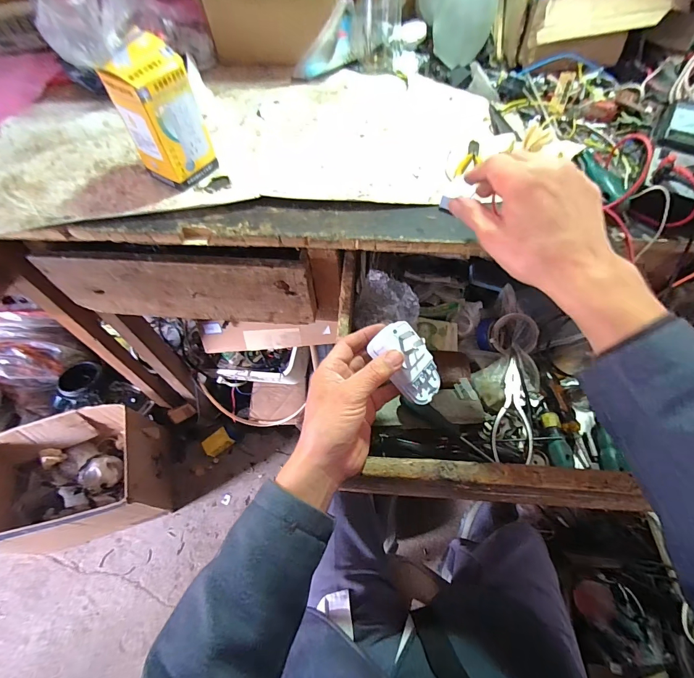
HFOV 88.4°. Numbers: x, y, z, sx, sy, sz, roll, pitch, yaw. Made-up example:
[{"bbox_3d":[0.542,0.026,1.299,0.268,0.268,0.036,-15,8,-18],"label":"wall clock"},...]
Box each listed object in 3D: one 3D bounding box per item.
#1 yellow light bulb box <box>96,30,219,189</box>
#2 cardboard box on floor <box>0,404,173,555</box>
[{"bbox_3d":[-0.215,-0.255,0.416,0.065,0.133,0.071,28,62,16],"label":"yellow light bulb box"},{"bbox_3d":[-0.710,0.368,0.936,0.413,0.245,0.291,-6,58,-4],"label":"cardboard box on floor"}]

